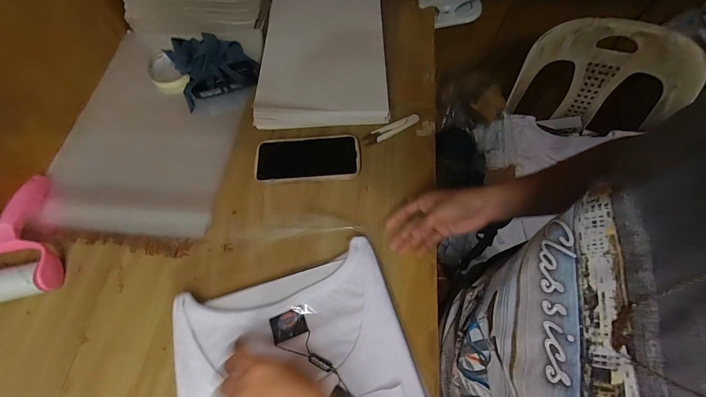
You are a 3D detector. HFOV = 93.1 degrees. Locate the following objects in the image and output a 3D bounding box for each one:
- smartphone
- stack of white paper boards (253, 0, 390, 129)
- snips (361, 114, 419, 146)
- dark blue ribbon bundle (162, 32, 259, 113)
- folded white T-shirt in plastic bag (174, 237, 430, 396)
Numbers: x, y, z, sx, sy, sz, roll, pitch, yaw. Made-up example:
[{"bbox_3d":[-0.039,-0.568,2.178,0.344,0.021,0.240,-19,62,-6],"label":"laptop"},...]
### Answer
[{"bbox_3d":[-0.070,-0.061,0.515,0.159,0.008,0.083,-6,62,0],"label":"smartphone"},{"bbox_3d":[-0.051,-0.278,0.614,0.216,0.040,0.338,-2,62,2],"label":"stack of white paper boards"},{"bbox_3d":[0.062,-0.112,0.539,0.097,0.008,0.022,-27,64,-11],"label":"snips"},{"bbox_3d":[-0.256,-0.247,0.600,0.137,0.044,0.157,-29,64,-12],"label":"dark blue ribbon bundle"},{"bbox_3d":[-0.048,0.233,0.354,0.257,0.023,0.321,-17,62,-6],"label":"folded white T-shirt in plastic bag"}]

